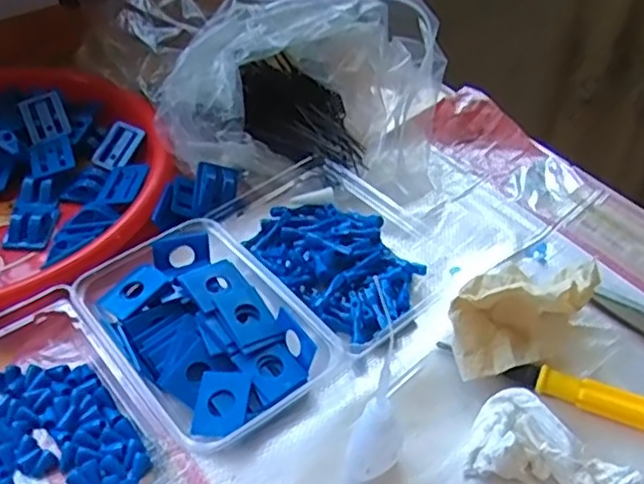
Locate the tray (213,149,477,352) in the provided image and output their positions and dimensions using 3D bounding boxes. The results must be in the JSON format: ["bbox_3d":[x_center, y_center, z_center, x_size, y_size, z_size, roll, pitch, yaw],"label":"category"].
[{"bbox_3d":[0.010,-0.006,0.506,0.128,0.033,0.177,-33,53,-29],"label":"tray"}]

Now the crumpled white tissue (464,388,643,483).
[{"bbox_3d":[0.131,0.115,0.382,0.087,0.028,0.052,12,46,13],"label":"crumpled white tissue"}]

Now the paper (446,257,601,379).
[{"bbox_3d":[0.123,0.041,0.439,0.112,0.053,0.065,-27,50,-24],"label":"paper"}]

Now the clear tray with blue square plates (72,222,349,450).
[{"bbox_3d":[-0.081,0.055,0.441,0.107,0.034,0.157,-30,52,-27],"label":"clear tray with blue square plates"}]

